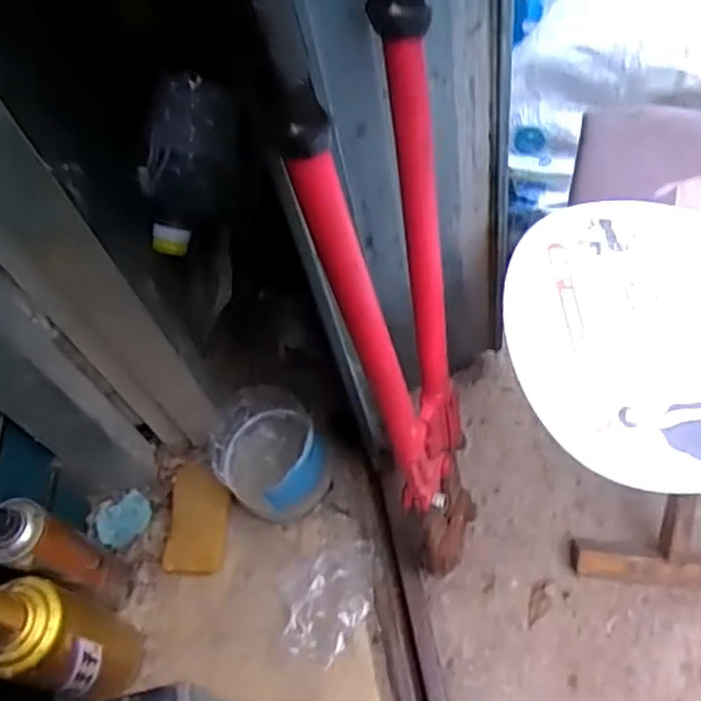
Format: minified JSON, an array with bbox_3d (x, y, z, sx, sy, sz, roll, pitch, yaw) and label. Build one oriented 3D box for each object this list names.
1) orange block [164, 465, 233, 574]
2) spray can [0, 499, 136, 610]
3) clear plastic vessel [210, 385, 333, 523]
[{"bbox_3d":[-0.149,0.165,0.702,0.059,0.021,0.106,-5,58,7],"label":"orange block"},{"bbox_3d":[-0.247,0.183,0.611,0.064,0.186,0.059,21,60,13],"label":"spray can"},{"bbox_3d":[-0.076,0.102,0.685,0.104,0.085,0.100,-5,58,7],"label":"clear plastic vessel"}]

